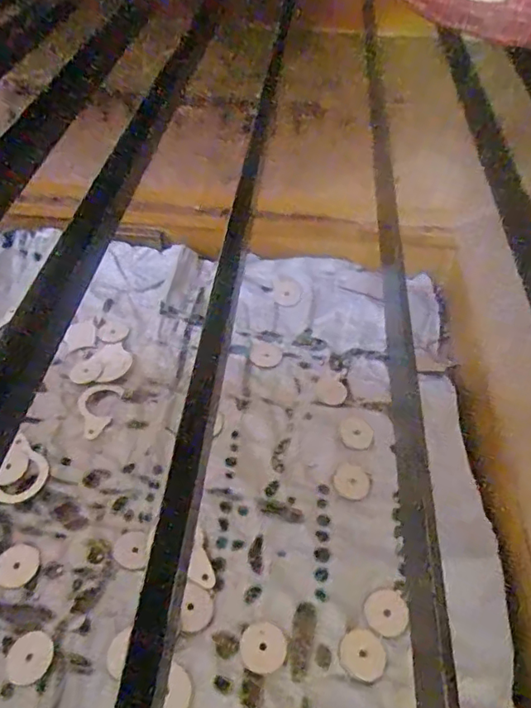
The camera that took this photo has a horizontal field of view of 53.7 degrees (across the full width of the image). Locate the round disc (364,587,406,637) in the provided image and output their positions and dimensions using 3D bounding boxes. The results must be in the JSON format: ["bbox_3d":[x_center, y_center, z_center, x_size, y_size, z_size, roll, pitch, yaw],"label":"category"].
[{"bbox_3d":[0.088,0.188,0.384,0.030,0.004,0.031,1,49,-1],"label":"round disc"}]

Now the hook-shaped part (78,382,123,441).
[{"bbox_3d":[-0.158,0.050,0.485,0.033,0.005,0.062,7,49,4],"label":"hook-shaped part"}]

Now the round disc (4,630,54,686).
[{"bbox_3d":[-0.159,0.205,0.354,0.028,0.006,0.031,15,51,11],"label":"round disc"}]

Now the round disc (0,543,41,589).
[{"bbox_3d":[-0.189,0.160,0.398,0.030,0.004,0.031,15,50,11],"label":"round disc"}]

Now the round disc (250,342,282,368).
[{"bbox_3d":[0.001,0.001,0.546,0.031,0.007,0.032,1,49,-1],"label":"round disc"}]

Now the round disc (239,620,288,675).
[{"bbox_3d":[-0.002,0.202,0.362,0.031,0.004,0.031,1,49,-1],"label":"round disc"}]

